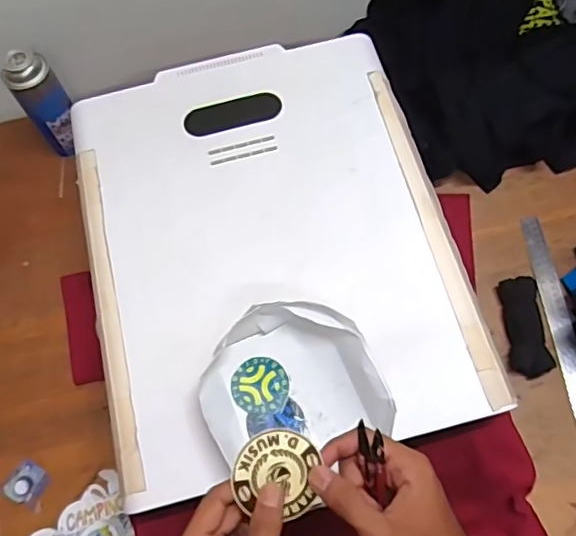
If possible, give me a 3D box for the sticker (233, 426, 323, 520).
[{"bbox_3d":[-0.009,0.148,0.400,0.058,0.007,0.062,0,90,-11],"label":"sticker"}]

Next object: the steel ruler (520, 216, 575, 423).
[{"bbox_3d":[0.360,0.080,0.739,0.032,0.009,0.317,-11,67,12],"label":"steel ruler"}]

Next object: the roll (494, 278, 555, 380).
[{"bbox_3d":[0.309,0.075,0.731,0.048,0.021,0.126,-6,67,0],"label":"roll"}]

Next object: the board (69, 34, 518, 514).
[{"bbox_3d":[-0.025,-0.040,0.637,0.393,0.017,0.494,-15,69,-3],"label":"board"}]

